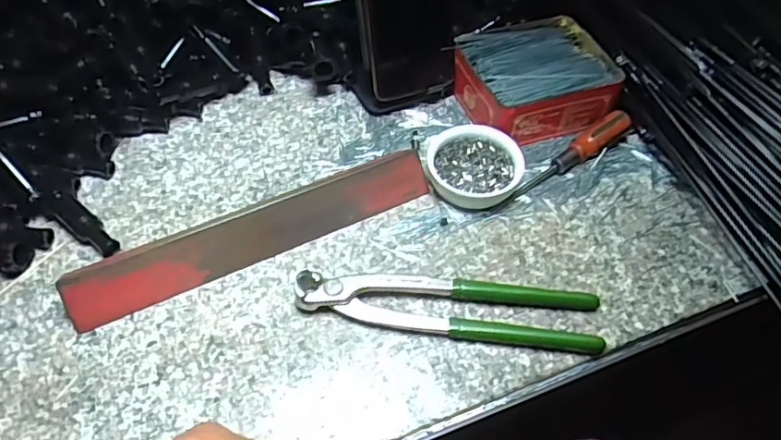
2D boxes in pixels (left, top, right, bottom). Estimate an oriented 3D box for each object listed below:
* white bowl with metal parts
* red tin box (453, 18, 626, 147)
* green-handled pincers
[{"bbox_3d":[0.064,-0.042,0.443,0.072,0.026,0.065,6,53,2],"label":"white bowl with metal parts"},{"bbox_3d":[0.123,-0.124,0.493,0.125,0.038,0.111,-17,55,-15],"label":"red tin box"},{"bbox_3d":[0.039,0.054,0.378,0.196,0.016,0.048,6,53,2],"label":"green-handled pincers"}]

